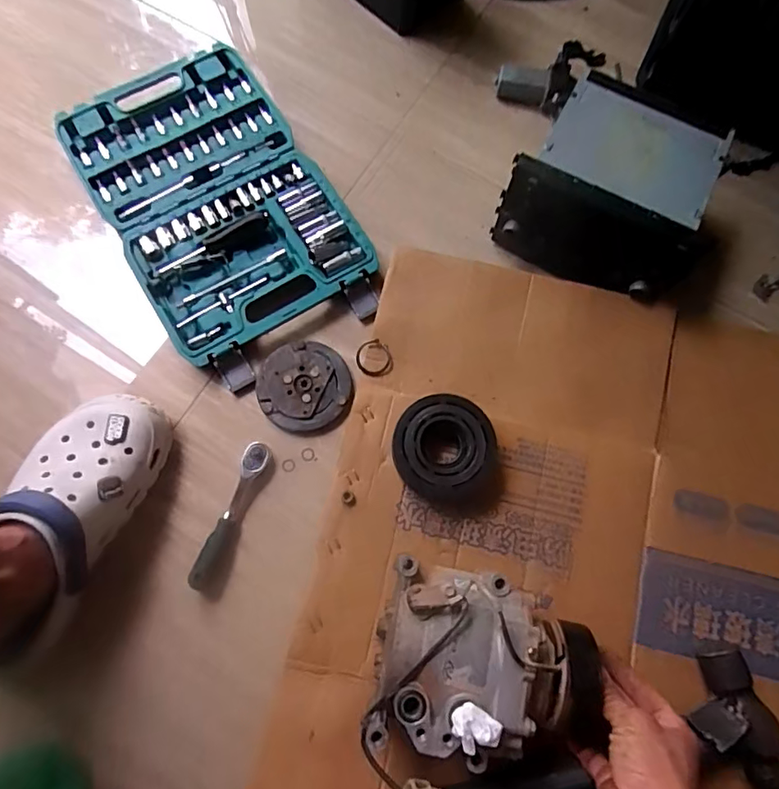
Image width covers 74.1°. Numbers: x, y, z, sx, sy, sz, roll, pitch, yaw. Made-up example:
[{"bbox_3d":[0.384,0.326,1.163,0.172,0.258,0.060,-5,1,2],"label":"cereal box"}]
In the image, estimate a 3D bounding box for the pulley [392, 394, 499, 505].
[{"bbox_3d":[0.058,0.058,0.531,0.102,0.036,0.105,0,74,-1],"label":"pulley"}]

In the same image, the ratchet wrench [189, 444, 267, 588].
[{"bbox_3d":[-0.164,0.120,0.526,0.023,0.020,0.152,24,75,6],"label":"ratchet wrench"}]

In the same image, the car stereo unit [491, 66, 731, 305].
[{"bbox_3d":[0.250,-0.235,0.571,0.206,0.092,0.211,25,75,6],"label":"car stereo unit"}]

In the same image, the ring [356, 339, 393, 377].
[{"bbox_3d":[-0.017,-0.040,0.571,0.039,0.006,0.041,0,74,-1],"label":"ring"}]

